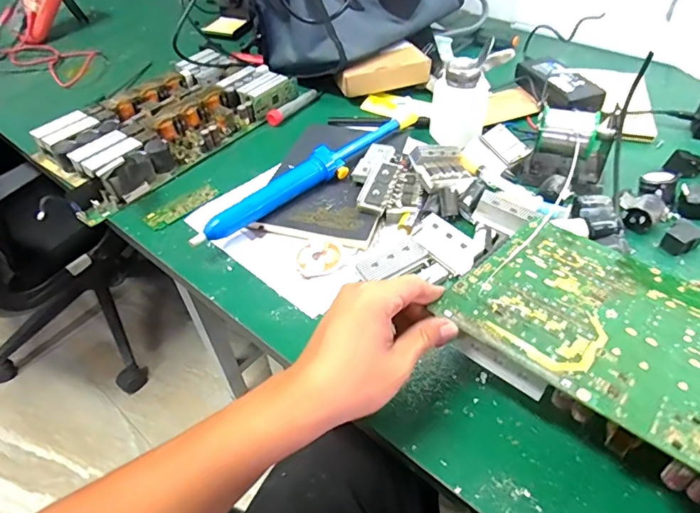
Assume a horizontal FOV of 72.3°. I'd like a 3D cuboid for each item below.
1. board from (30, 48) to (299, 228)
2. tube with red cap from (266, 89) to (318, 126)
[{"bbox_3d":[-0.258,-0.190,0.658,0.205,0.041,0.343,29,54,28],"label":"board"},{"bbox_3d":[-0.083,-0.217,0.695,0.019,0.016,0.096,25,53,25],"label":"tube with red cap"}]

